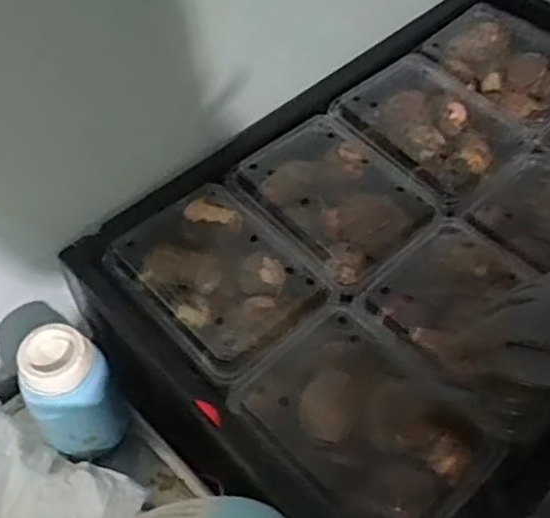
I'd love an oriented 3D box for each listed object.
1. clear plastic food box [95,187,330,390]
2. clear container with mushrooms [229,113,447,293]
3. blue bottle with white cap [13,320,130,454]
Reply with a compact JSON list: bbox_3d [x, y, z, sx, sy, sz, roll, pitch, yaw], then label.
[{"bbox_3d":[-0.050,0.016,0.605,0.171,0.037,0.140,38,62,23],"label":"clear plastic food box"},{"bbox_3d":[0.054,-0.051,0.655,0.133,0.050,0.162,-35,62,-23],"label":"clear container with mushrooms"},{"bbox_3d":[-0.167,0.115,0.591,0.065,0.133,0.063,1,54,-1],"label":"blue bottle with white cap"}]

